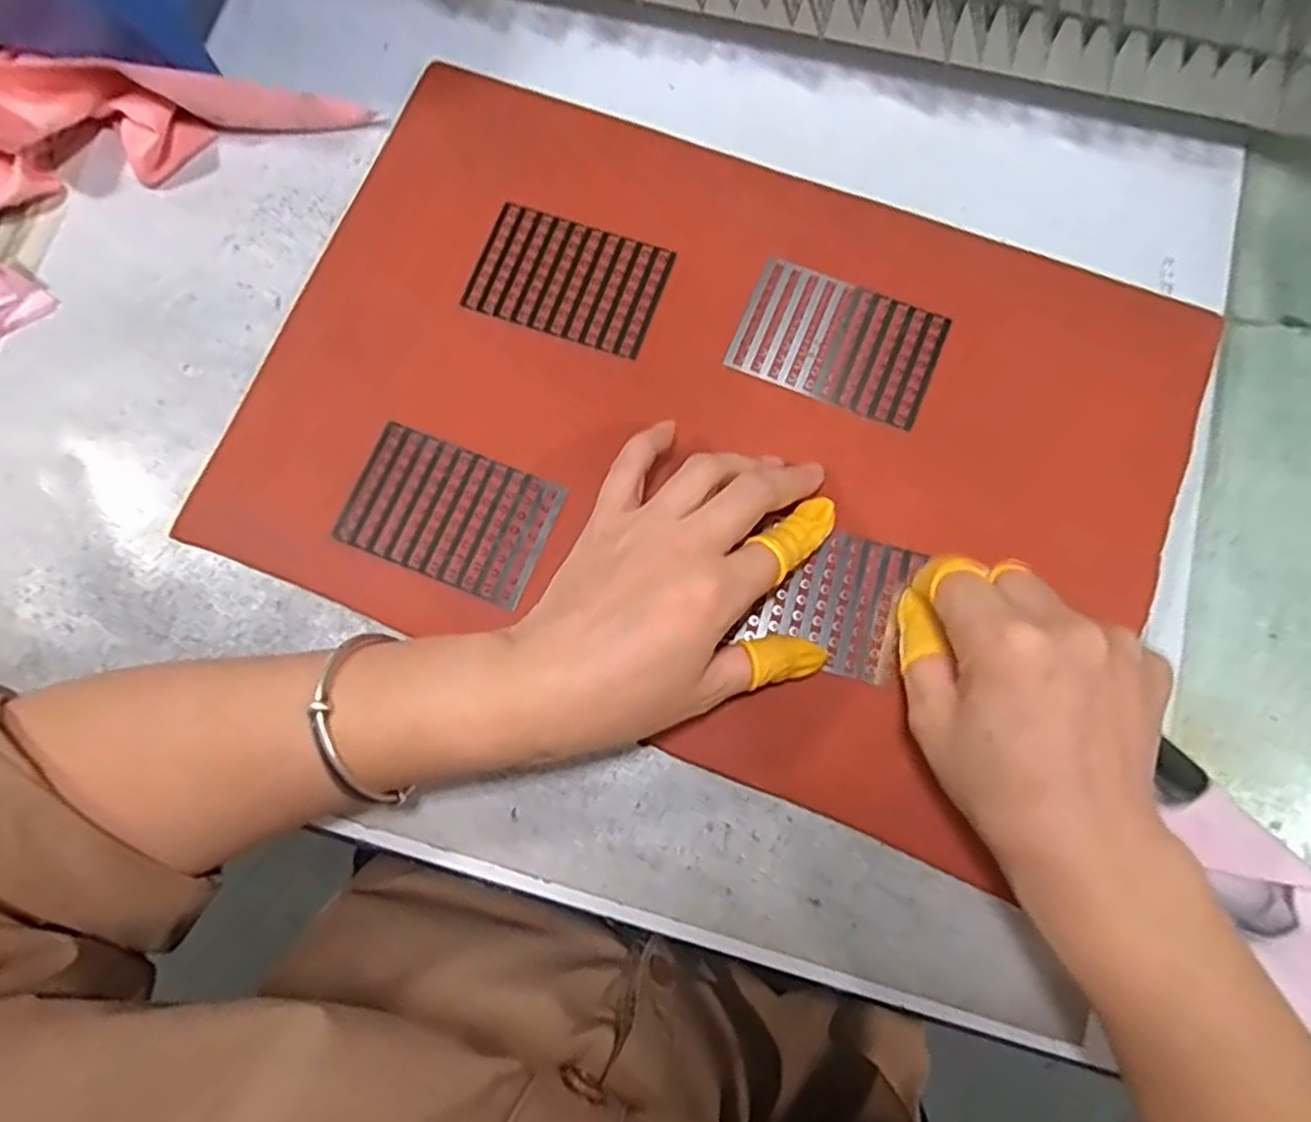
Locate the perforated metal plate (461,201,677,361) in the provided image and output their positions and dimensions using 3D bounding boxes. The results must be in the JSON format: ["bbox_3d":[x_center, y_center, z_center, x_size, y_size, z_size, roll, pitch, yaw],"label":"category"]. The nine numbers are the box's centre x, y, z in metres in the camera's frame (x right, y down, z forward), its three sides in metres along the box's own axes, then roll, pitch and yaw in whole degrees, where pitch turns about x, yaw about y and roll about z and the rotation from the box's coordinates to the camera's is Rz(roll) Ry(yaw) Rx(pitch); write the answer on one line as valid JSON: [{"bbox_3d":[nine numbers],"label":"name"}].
[{"bbox_3d":[-0.039,-0.127,0.345,0.083,0.004,0.055,19,78,6],"label":"perforated metal plate"}]

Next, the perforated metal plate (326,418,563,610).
[{"bbox_3d":[-0.086,-0.020,0.318,0.083,0.007,0.056,22,76,6],"label":"perforated metal plate"}]

